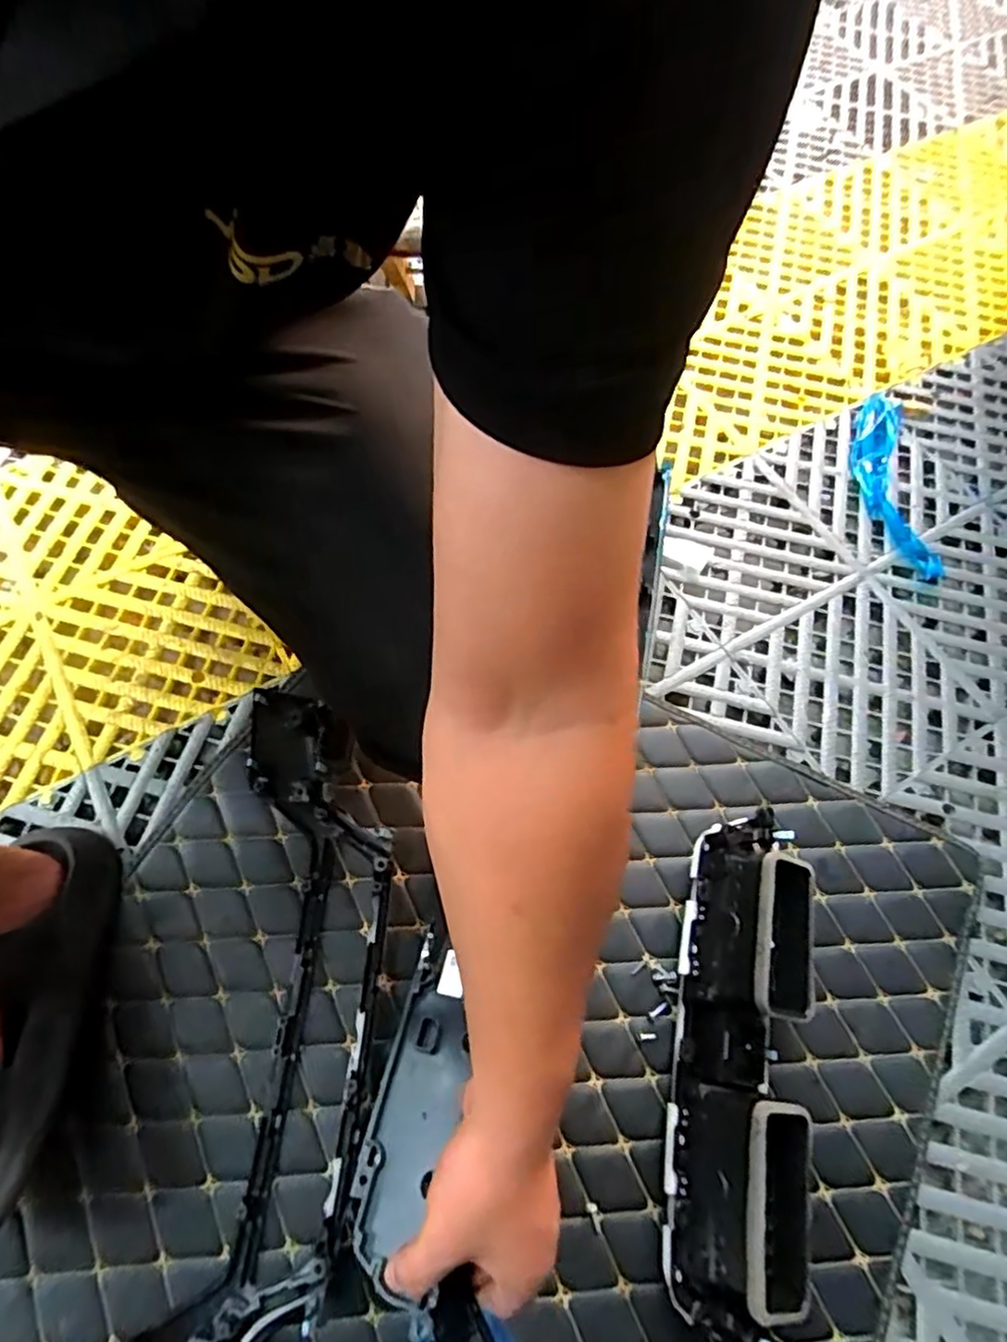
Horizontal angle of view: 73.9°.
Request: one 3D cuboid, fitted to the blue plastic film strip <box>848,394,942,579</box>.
[{"bbox_3d":[0.460,-0.233,0.806,0.077,0.011,0.268,4,65,-1],"label":"blue plastic film strip"}]

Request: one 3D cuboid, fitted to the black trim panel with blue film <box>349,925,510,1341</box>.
[{"bbox_3d":[-0.048,0.333,0.405,0.086,0.055,0.306,-7,50,-6],"label":"black trim panel with blue film"}]

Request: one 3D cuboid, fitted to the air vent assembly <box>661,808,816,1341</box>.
[{"bbox_3d":[0.178,0.277,0.497,0.092,0.084,0.348,10,66,1],"label":"air vent assembly"}]

